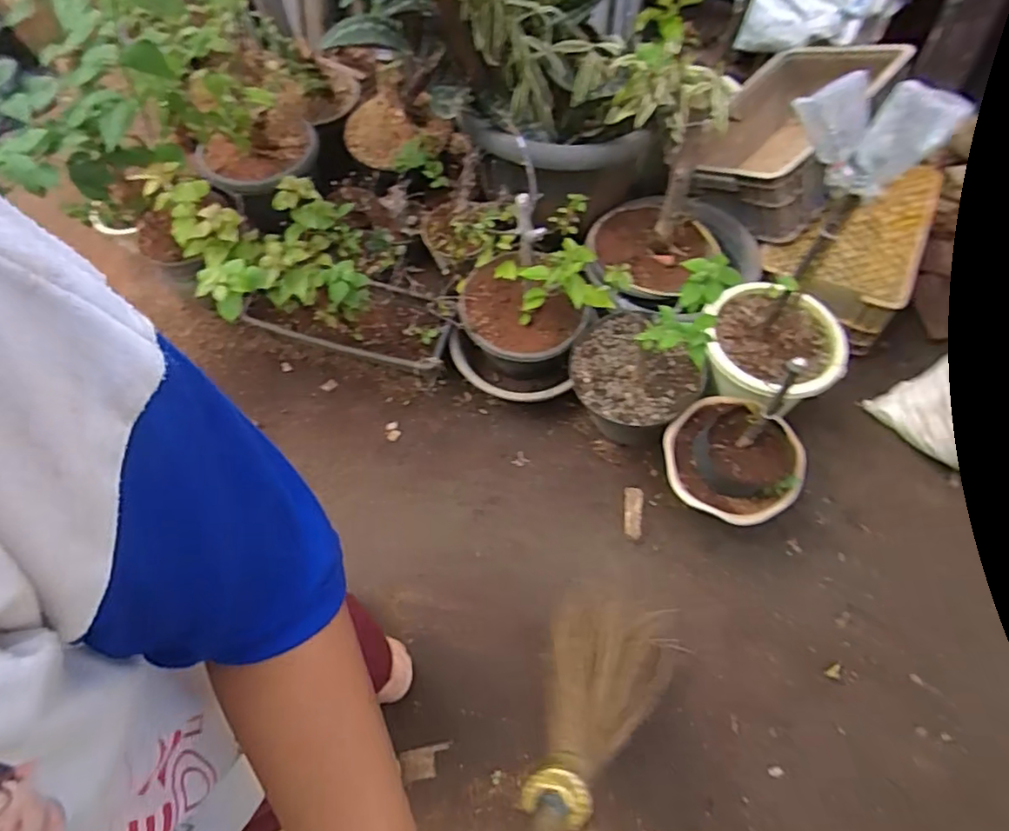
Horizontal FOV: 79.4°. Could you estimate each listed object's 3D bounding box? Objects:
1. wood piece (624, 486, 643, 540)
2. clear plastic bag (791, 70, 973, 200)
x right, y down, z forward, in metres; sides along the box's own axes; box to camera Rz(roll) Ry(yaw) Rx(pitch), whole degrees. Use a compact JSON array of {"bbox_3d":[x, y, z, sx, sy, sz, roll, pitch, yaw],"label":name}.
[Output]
[{"bbox_3d":[0.280,0.213,1.330,0.041,0.007,0.110,7,65,4],"label":"wood piece"},{"bbox_3d":[0.512,-0.410,0.845,0.113,0.176,0.179,-24,66,-10],"label":"clear plastic bag"}]

